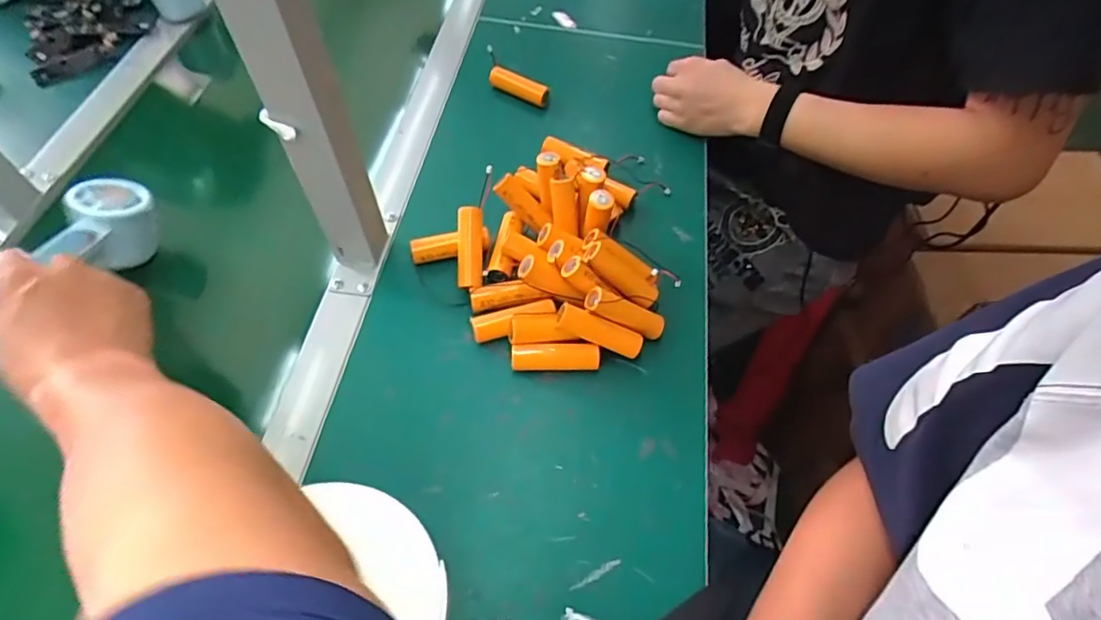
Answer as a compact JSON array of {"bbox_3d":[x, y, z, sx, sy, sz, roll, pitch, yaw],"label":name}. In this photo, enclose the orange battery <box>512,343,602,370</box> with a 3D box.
[{"bbox_3d":[0.004,0.039,0.475,0.071,0.022,0.017,0,57,-2],"label":"orange battery"}]

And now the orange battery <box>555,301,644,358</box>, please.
[{"bbox_3d":[0.040,0.017,0.468,0.072,0.020,0.016,24,56,-10],"label":"orange battery"}]

